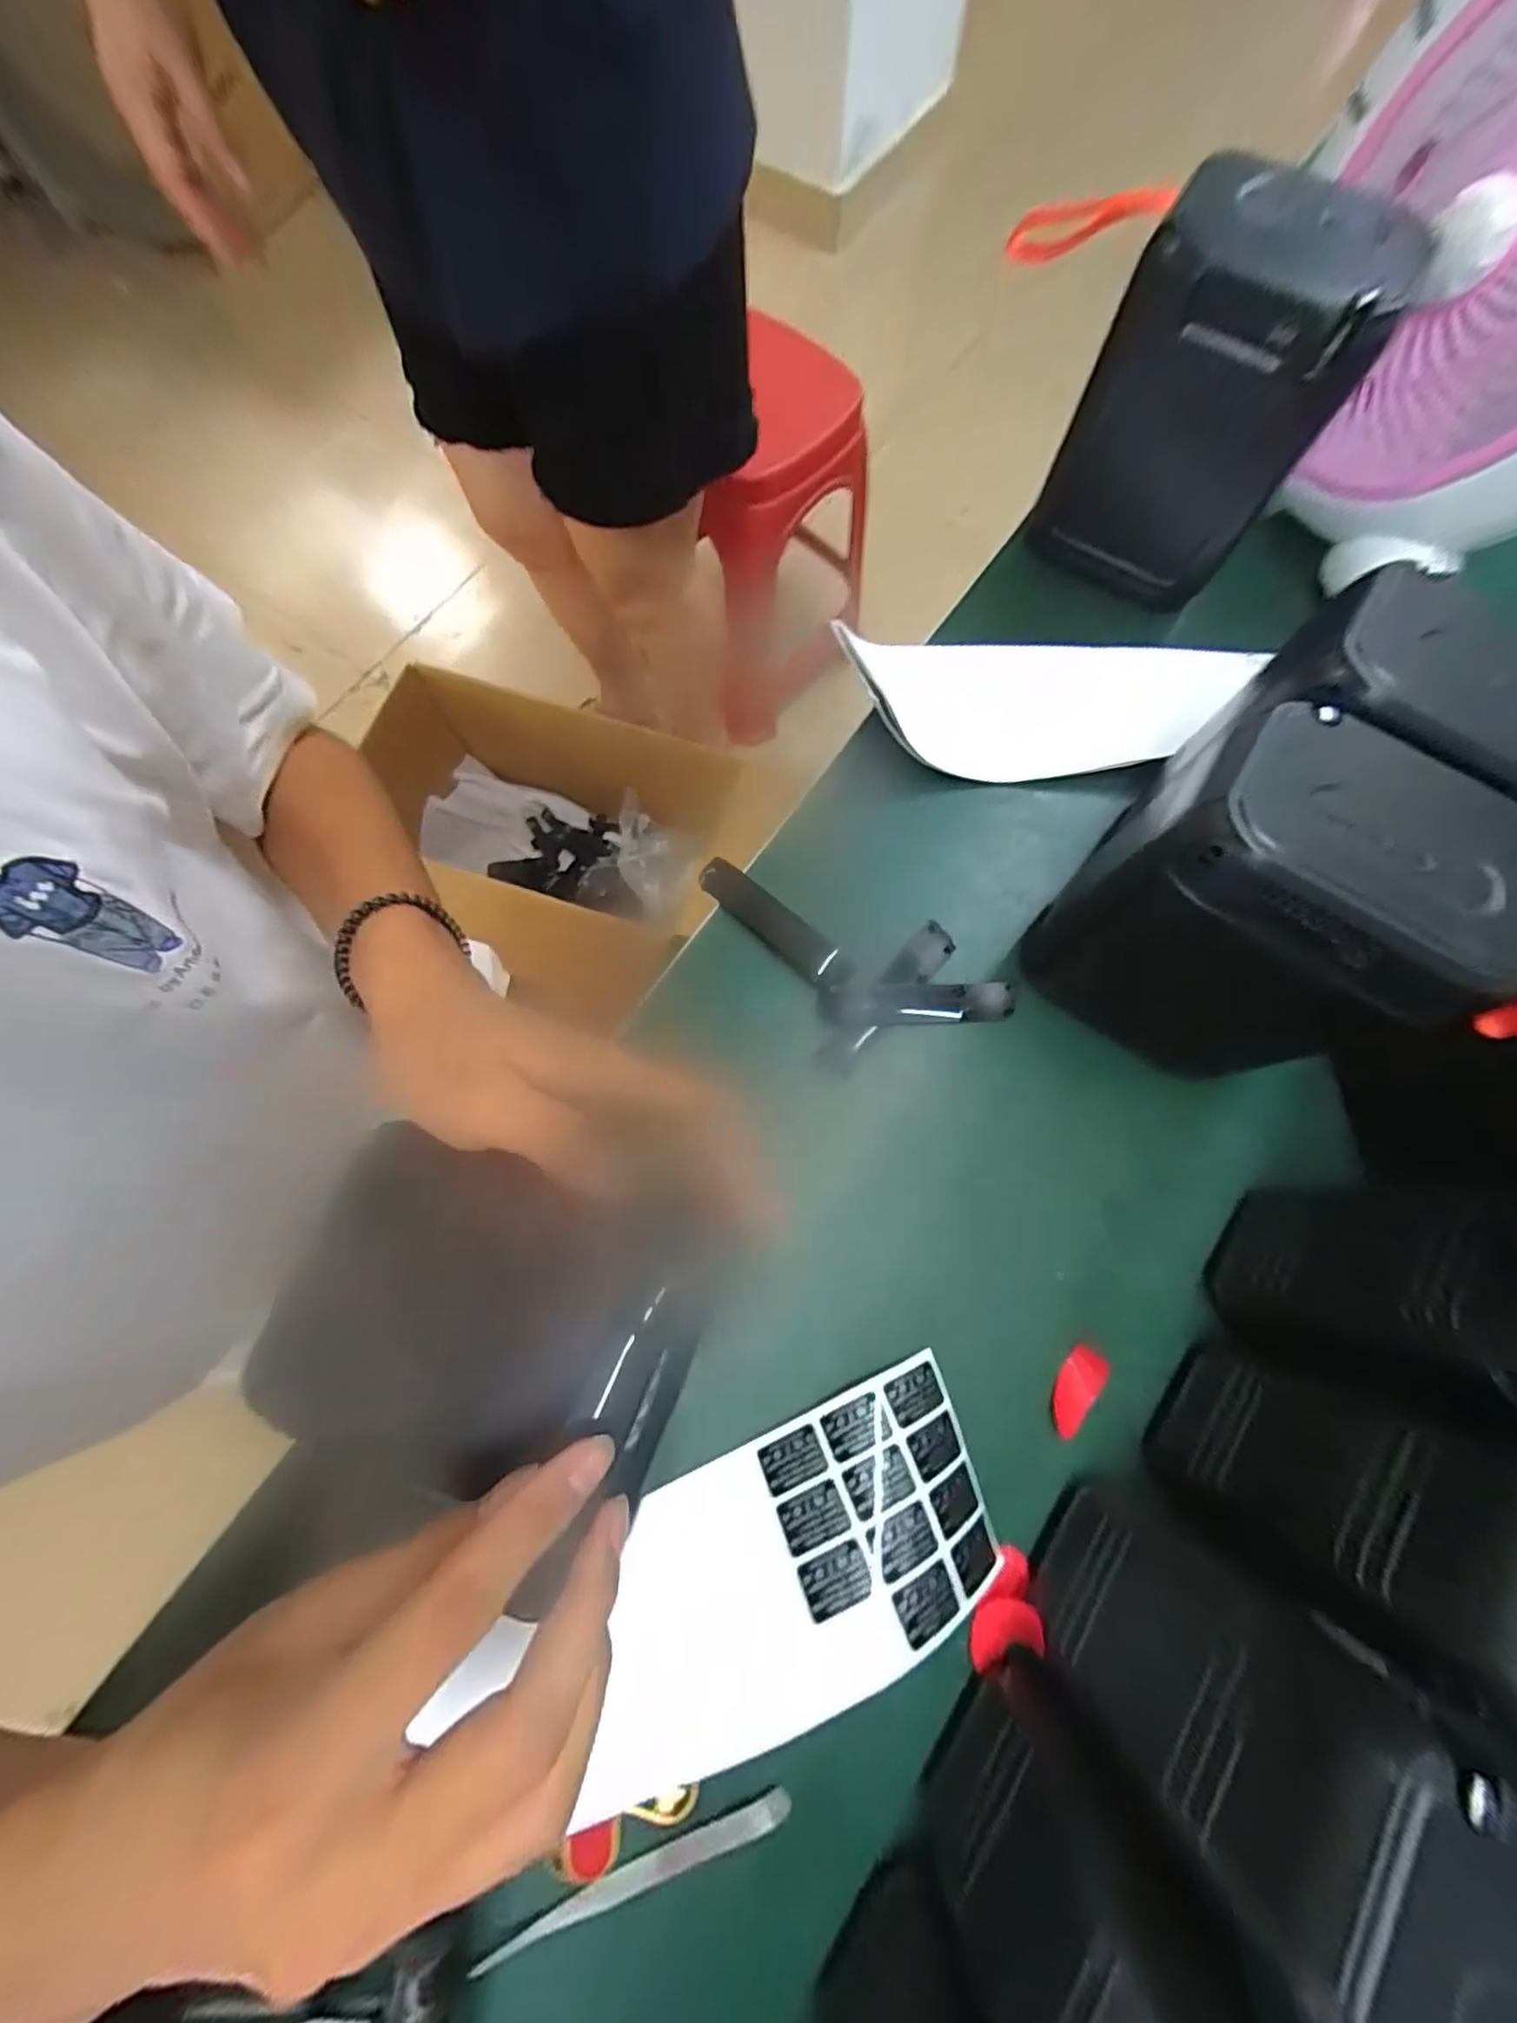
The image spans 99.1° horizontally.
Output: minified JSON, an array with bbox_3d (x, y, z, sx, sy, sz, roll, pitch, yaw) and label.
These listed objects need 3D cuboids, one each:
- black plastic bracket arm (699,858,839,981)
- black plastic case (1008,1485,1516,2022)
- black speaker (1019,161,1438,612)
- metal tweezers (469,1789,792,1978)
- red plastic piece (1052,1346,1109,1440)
[{"bbox_3d":[0.003,-0.053,0.363,0.091,0.012,0.022,40,78,9],"label":"black plastic bracket arm"},{"bbox_3d":[0.166,0.238,0.203,0.120,0.150,0.081,35,77,8],"label":"black plastic case"},{"bbox_3d":[0.226,-0.310,0.341,0.109,0.150,0.066,23,76,5],"label":"black speaker"},{"bbox_3d":[-0.046,0.337,0.251,0.124,0.006,0.010,-18,76,-6],"label":"metal tweezers"},{"bbox_3d":[0.146,0.175,0.296,0.017,0.004,0.039,32,77,7],"label":"red plastic piece"}]

